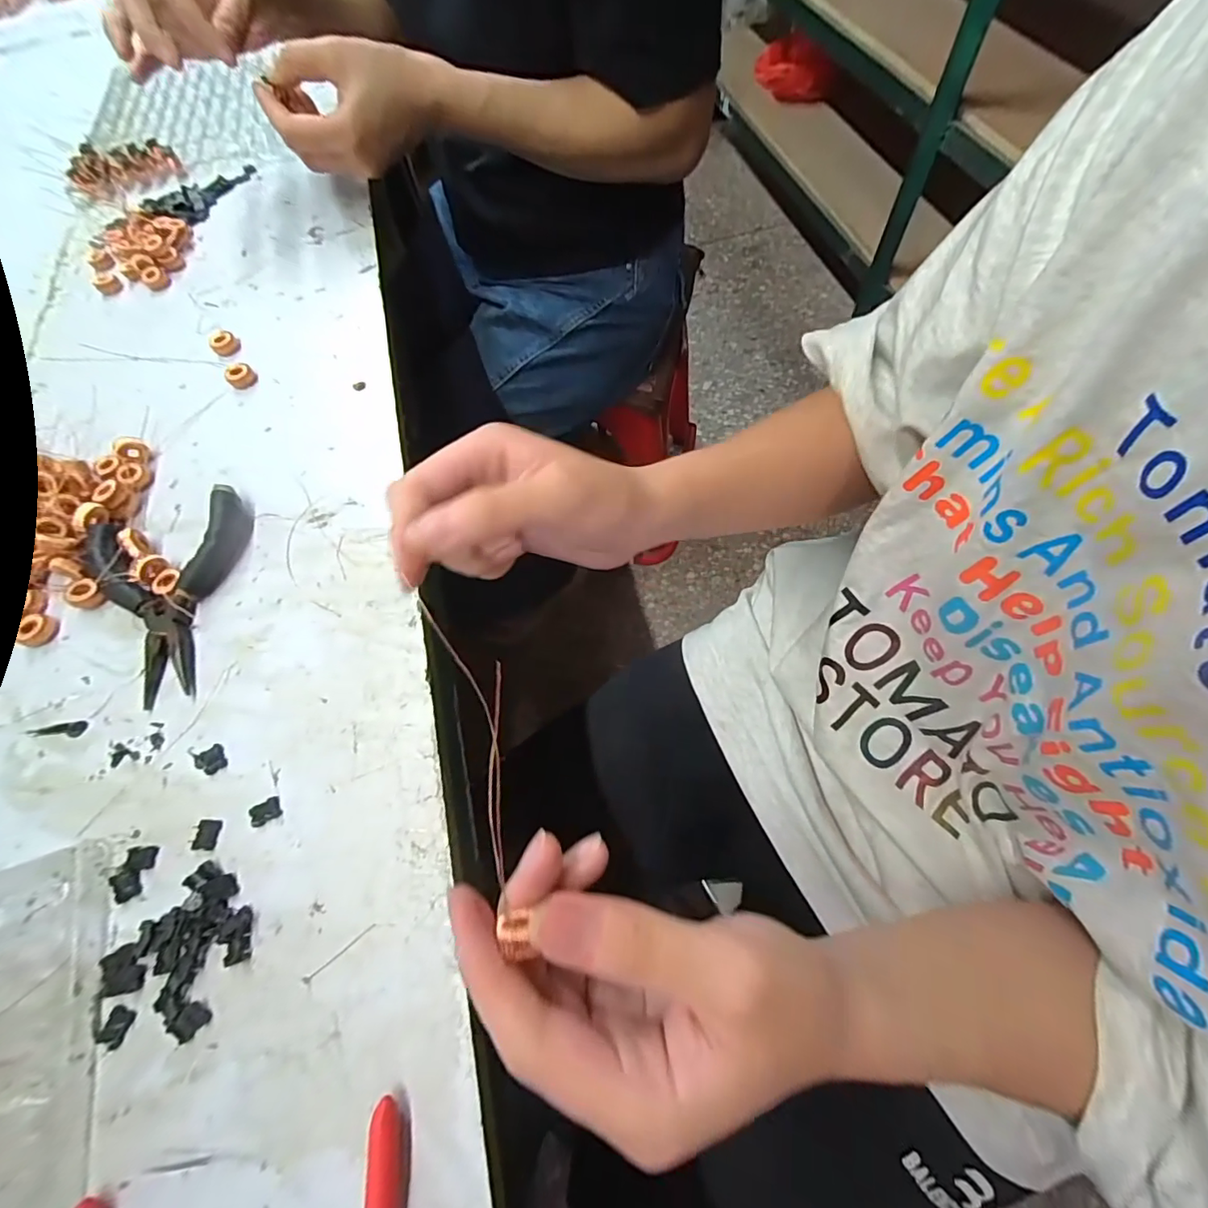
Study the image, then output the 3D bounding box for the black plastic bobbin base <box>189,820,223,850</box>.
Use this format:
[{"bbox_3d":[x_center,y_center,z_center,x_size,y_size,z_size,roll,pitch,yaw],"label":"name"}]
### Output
[{"bbox_3d":[-0.185,0.107,0.239,0.014,0.004,0.013,-1,64,5],"label":"black plastic bobbin base"}]

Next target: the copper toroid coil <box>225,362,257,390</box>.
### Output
[{"bbox_3d":[-0.265,-0.167,0.375,0.019,0.009,0.020,-2,64,4],"label":"copper toroid coil"}]

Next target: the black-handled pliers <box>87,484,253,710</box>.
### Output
[{"bbox_3d":[-0.244,-0.007,0.290,0.088,0.017,0.119,-21,64,-5],"label":"black-handled pliers"}]

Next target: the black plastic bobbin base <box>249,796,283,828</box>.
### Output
[{"bbox_3d":[-0.159,0.097,0.240,0.013,0.004,0.010,-28,67,-10],"label":"black plastic bobbin base"}]

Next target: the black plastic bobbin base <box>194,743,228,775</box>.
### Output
[{"bbox_3d":[-0.195,0.078,0.254,0.015,0.005,0.014,-34,66,-11],"label":"black plastic bobbin base"}]

